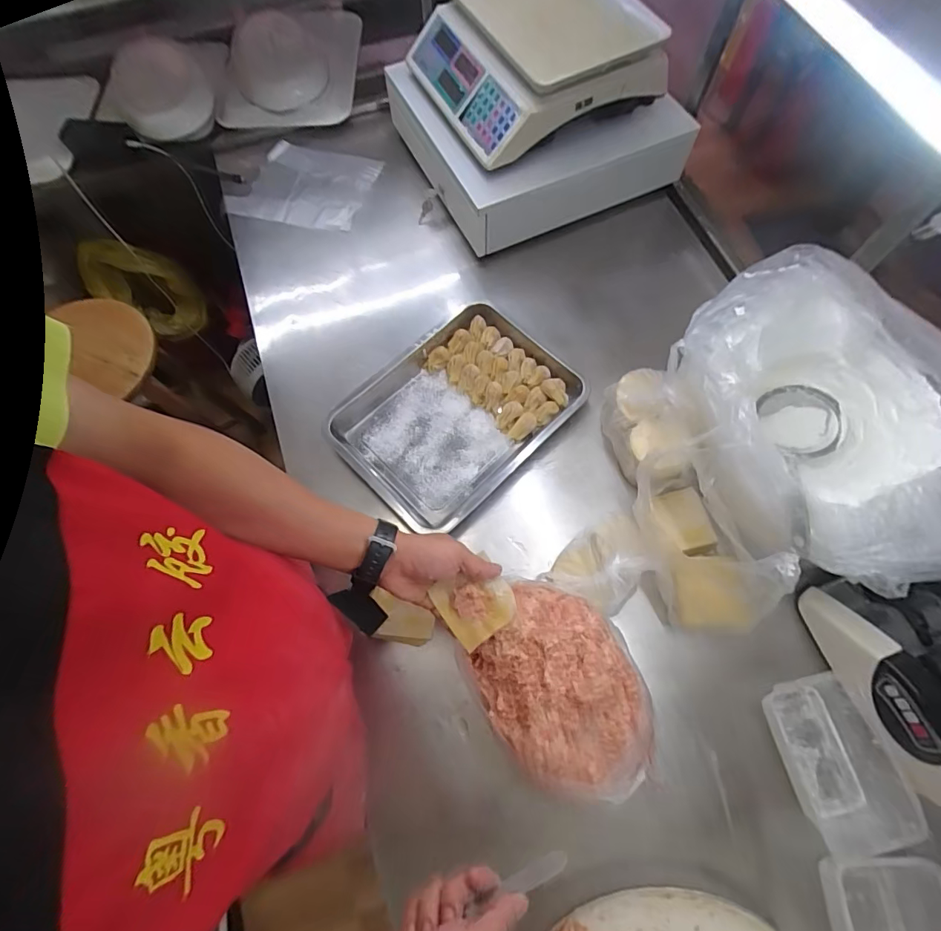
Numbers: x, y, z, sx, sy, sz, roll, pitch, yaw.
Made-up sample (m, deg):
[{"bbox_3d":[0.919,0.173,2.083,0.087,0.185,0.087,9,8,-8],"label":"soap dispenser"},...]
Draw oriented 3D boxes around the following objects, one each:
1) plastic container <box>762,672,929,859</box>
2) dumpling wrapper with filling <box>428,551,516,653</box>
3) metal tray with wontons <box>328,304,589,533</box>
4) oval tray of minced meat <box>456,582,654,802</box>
[{"bbox_3d":[0.419,0.337,0.555,0.098,0.059,0.170,-10,69,-2],"label":"plastic container"},{"bbox_3d":[0.007,0.146,0.510,0.075,0.024,0.069,-35,72,-11],"label":"dumpling wrapper with filling"},{"bbox_3d":[-0.015,-0.080,0.739,0.348,0.041,0.254,-42,73,-13],"label":"metal tray with wontons"},{"bbox_3d":[0.102,0.258,0.565,0.176,0.093,0.249,-30,71,-9],"label":"oval tray of minced meat"}]

